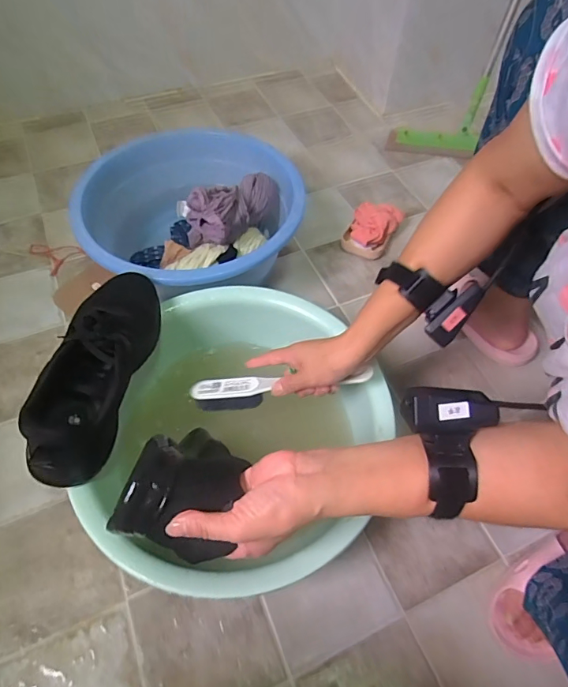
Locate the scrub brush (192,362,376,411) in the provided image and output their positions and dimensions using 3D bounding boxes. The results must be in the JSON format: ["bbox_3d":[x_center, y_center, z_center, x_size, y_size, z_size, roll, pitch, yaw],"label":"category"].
[{"bbox_3d":[-0.005,0.052,0.550,0.227,0.027,0.044,-9,55,12],"label":"scrub brush"}]

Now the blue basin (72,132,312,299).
[{"bbox_3d":[-0.149,-0.203,0.752,0.351,0.166,0.338,0,58,-1],"label":"blue basin"}]

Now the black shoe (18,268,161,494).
[{"bbox_3d":[-0.211,0.013,0.514,0.095,0.092,0.278,1,58,0],"label":"black shoe"}]

